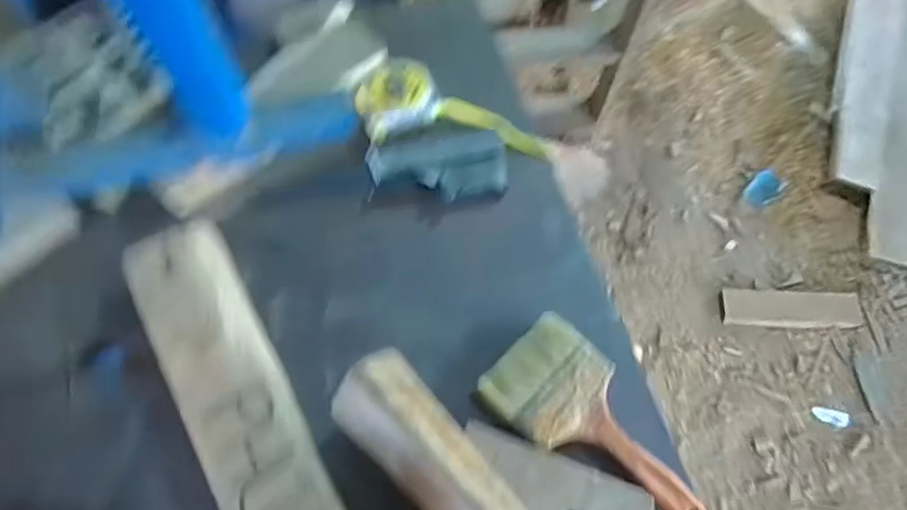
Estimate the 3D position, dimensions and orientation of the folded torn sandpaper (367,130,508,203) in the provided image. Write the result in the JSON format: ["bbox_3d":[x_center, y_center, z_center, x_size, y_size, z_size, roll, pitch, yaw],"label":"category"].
[{"bbox_3d":[-0.013,-0.081,0.564,0.126,0.018,0.068,-10,65,-5],"label":"folded torn sandpaper"}]

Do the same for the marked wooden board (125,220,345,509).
[{"bbox_3d":[-0.139,0.143,0.443,0.074,0.033,0.394,-27,67,-12],"label":"marked wooden board"}]

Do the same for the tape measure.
[{"bbox_3d":[0.002,-0.138,0.586,0.186,0.035,0.076,6,65,3],"label":"tape measure"}]

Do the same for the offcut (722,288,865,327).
[{"bbox_3d":[0.737,0.116,1.337,0.301,0.020,0.085,1,64,1],"label":"offcut"}]

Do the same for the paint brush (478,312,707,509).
[{"bbox_3d":[0.113,0.134,0.470,0.090,0.012,0.187,-41,71,-18],"label":"paint brush"}]

